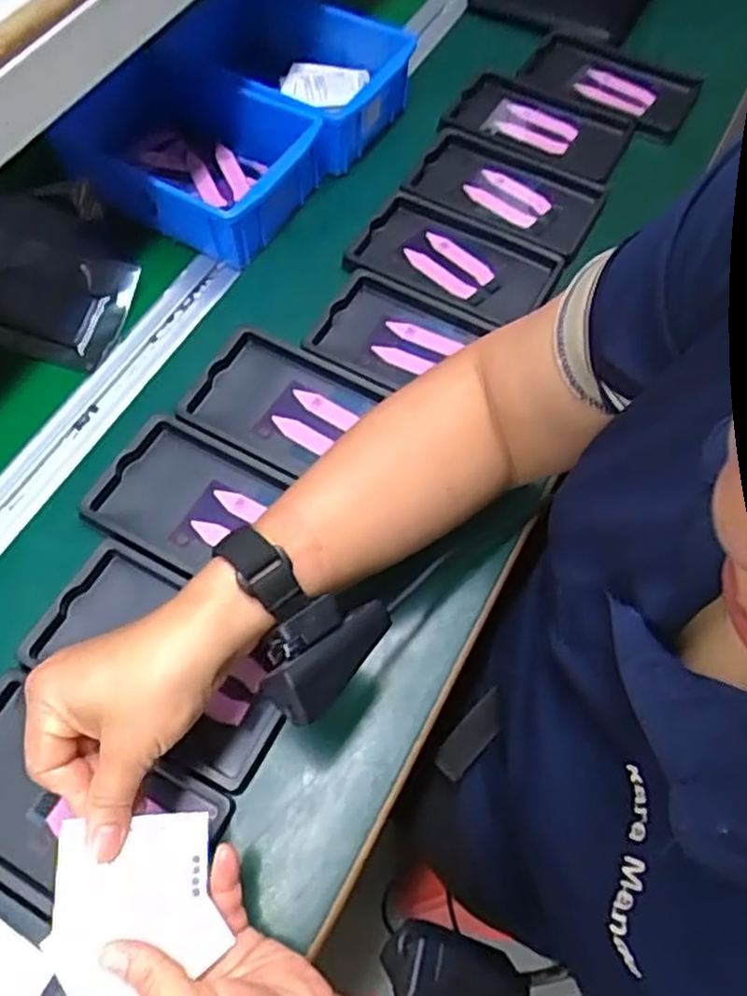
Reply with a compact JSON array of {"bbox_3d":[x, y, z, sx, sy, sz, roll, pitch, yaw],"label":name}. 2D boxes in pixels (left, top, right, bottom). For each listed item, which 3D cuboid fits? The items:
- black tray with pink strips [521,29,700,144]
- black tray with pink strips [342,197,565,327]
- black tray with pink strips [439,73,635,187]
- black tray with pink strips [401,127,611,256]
[{"bbox_3d":[0.234,-0.406,0.710,0.158,0.018,0.092,34,67,16],"label":"black tray with pink strips"},{"bbox_3d":[0.069,-0.197,0.606,0.159,0.018,0.092,21,64,11],"label":"black tray with pink strips"},{"bbox_3d":[0.157,-0.352,0.686,0.160,0.015,0.101,26,65,13],"label":"black tray with pink strips"},{"bbox_3d":[0.119,-0.274,0.645,0.160,0.016,0.102,26,65,13],"label":"black tray with pink strips"}]

